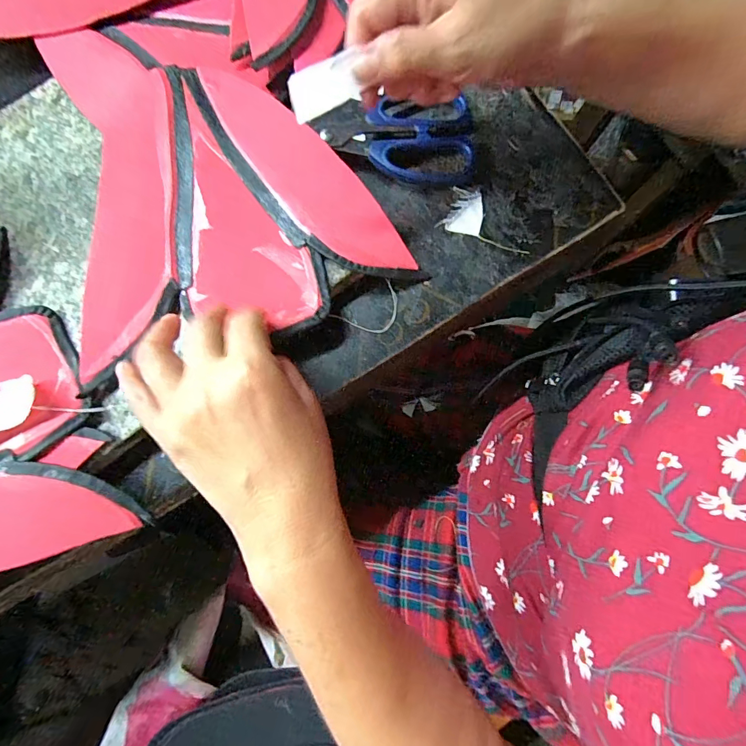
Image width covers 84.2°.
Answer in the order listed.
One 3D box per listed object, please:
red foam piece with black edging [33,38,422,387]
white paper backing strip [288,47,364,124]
[{"bbox_3d":[-0.115,-0.155,0.298,0.216,0.020,0.273,-17,80,-4],"label":"red foam piece with black edging"},{"bbox_3d":[-0.028,-0.157,0.227,0.037,0.007,0.024,-17,111,7],"label":"white paper backing strip"}]

